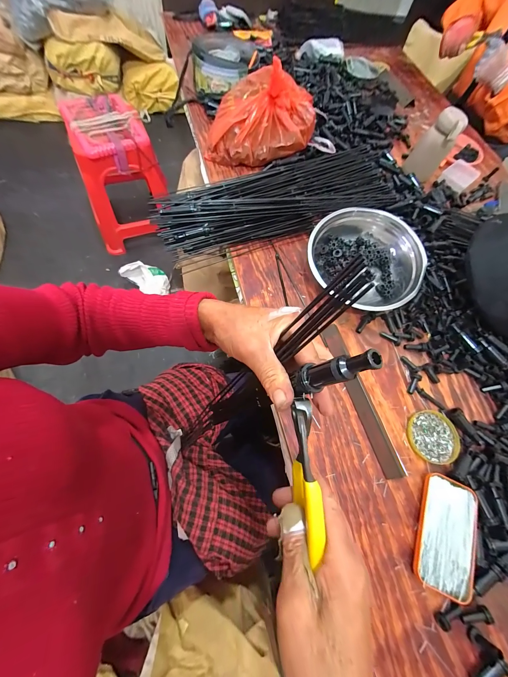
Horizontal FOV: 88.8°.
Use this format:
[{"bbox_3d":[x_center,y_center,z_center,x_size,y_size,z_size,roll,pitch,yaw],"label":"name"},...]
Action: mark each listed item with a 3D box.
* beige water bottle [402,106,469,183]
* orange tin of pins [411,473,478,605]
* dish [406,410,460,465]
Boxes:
[{"bbox_3d":[0.458,-0.491,0.654,0.079,0.132,0.084,33,68,6],"label":"beige water bottle"},{"bbox_3d":[0.280,0.280,0.373,0.076,0.014,0.142,26,67,3],"label":"orange tin of pins"},{"bbox_3d":[0.303,0.166,0.438,0.086,0.007,0.082,3,68,-7],"label":"dish"}]

